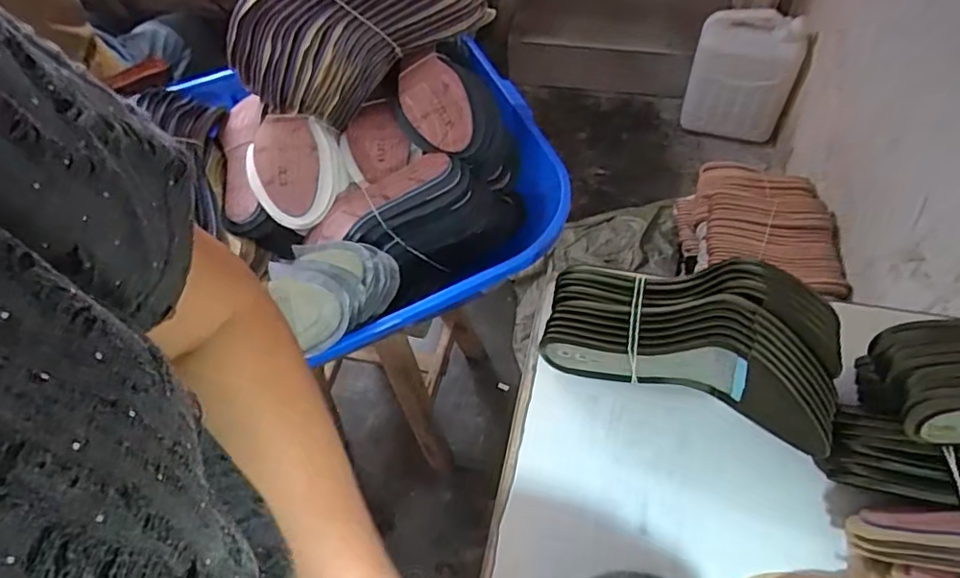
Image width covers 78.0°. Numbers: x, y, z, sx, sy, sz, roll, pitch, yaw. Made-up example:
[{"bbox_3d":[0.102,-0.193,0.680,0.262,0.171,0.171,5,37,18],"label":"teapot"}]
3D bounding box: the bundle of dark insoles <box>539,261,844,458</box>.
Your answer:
[{"bbox_3d":[0.192,0.037,0.541,0.254,0.085,0.125,20,61,16],"label":"bundle of dark insoles"}]

